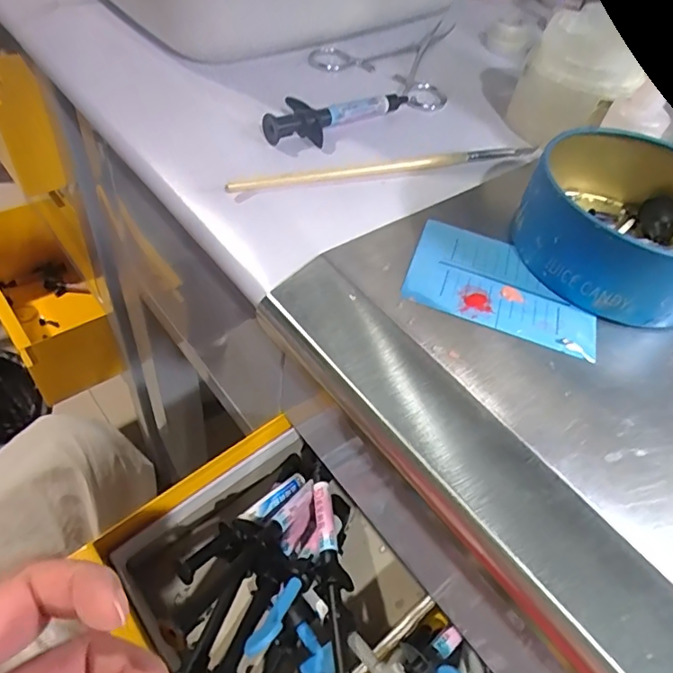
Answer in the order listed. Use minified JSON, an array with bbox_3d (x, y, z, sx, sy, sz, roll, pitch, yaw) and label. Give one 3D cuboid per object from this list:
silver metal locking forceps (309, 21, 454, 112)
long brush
[{"bbox_3d":[0.060,-0.198,0.371,0.092,0.010,0.134,37,54,20],"label":"silver metal locking forceps"},{"bbox_3d":[0.030,-0.089,0.277,0.174,0.012,0.006,-12,53,-19],"label":"long brush"}]

